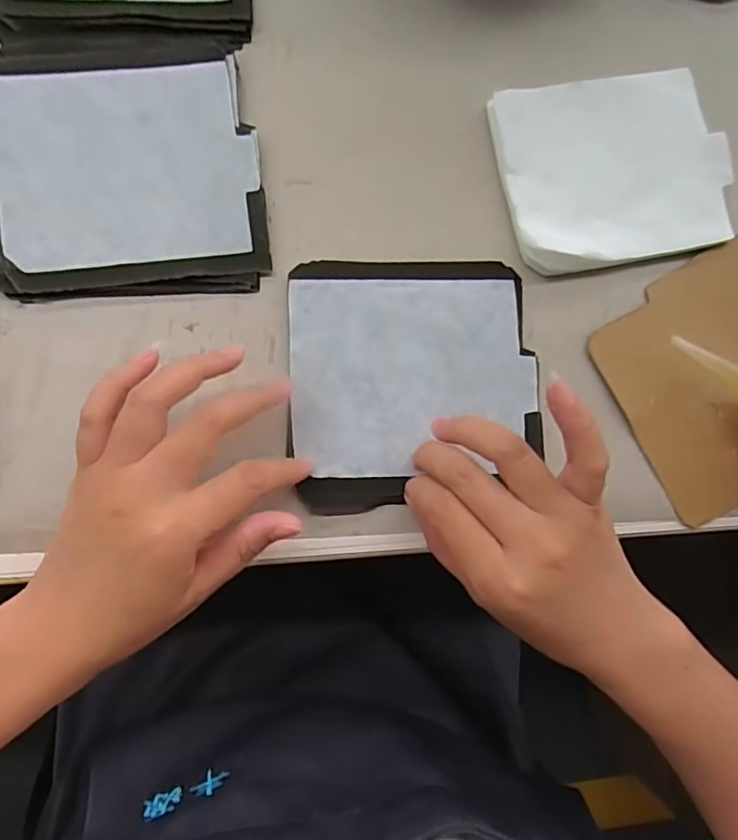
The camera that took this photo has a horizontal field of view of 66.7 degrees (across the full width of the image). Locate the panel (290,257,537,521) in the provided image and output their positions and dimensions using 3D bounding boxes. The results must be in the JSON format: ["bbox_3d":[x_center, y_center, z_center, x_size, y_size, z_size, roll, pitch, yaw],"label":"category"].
[{"bbox_3d":[0.025,-0.020,0.308,0.136,0.005,0.134,0,86,-4],"label":"panel"}]

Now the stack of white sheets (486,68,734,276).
[{"bbox_3d":[0.141,-0.145,0.323,0.128,0.012,0.108,-13,87,-6],"label":"stack of white sheets"}]

